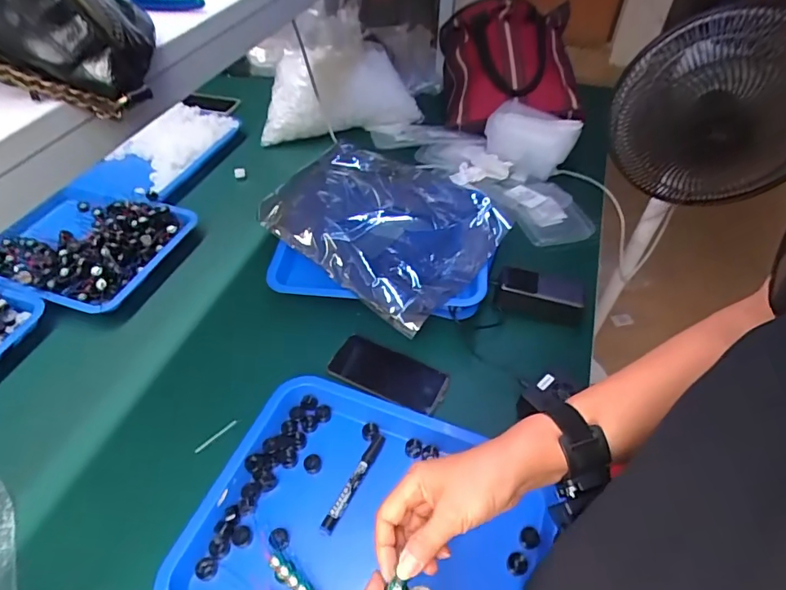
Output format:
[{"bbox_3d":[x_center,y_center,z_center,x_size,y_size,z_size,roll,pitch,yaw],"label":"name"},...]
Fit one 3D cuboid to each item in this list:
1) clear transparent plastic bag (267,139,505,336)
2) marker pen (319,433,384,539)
[{"bbox_3d":[-0.010,-0.125,0.744,0.325,0.099,0.260,33,55,26],"label":"clear transparent plastic bag"},{"bbox_3d":[-0.046,0.217,0.561,0.019,0.011,0.130,22,51,18],"label":"marker pen"}]

